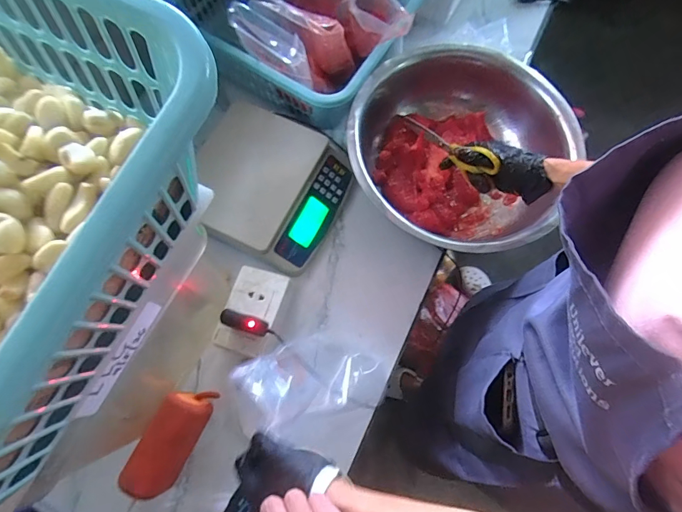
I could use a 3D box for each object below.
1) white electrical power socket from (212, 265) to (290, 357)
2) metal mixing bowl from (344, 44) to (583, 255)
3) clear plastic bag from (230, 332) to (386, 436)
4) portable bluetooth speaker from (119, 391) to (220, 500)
[{"bbox_3d":[-0.127,0.079,0.563,0.074,0.044,0.120,16,71,4],"label":"white electrical power socket"},{"bbox_3d":[0.197,-0.169,0.638,0.322,0.124,0.341,1,71,-2],"label":"metal mixing bowl"},{"bbox_3d":[-0.036,0.153,0.503,0.231,0.039,0.102,6,63,-48],"label":"clear plastic bag"},{"bbox_3d":[-0.208,0.226,0.477,0.055,0.066,0.126,23,72,6],"label":"portable bluetooth speaker"}]

